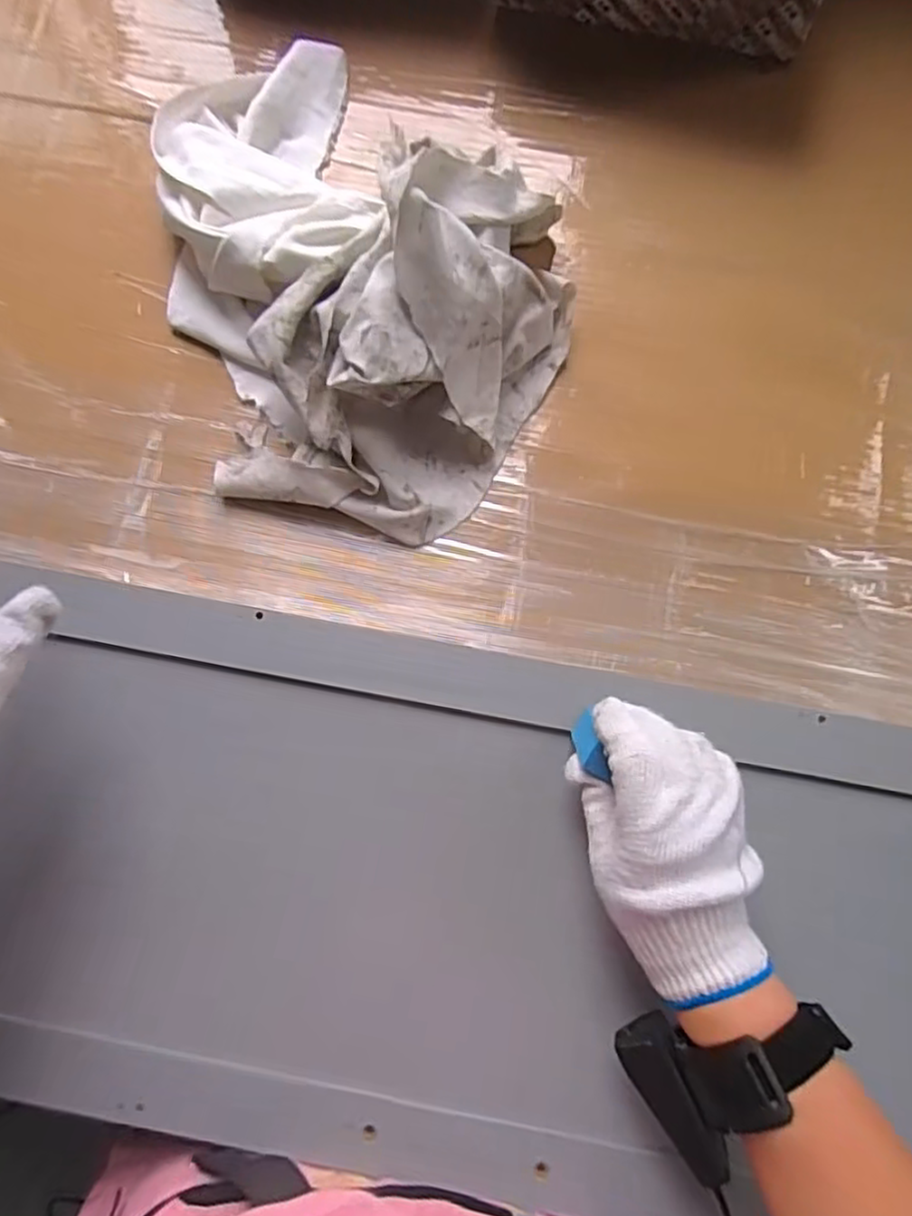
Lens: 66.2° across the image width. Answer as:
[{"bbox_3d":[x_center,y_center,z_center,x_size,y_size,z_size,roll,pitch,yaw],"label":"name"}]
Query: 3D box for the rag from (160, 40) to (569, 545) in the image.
[{"bbox_3d":[-0.084,-0.229,0.450,0.256,0.099,0.365,-30,80,-5],"label":"rag"}]

